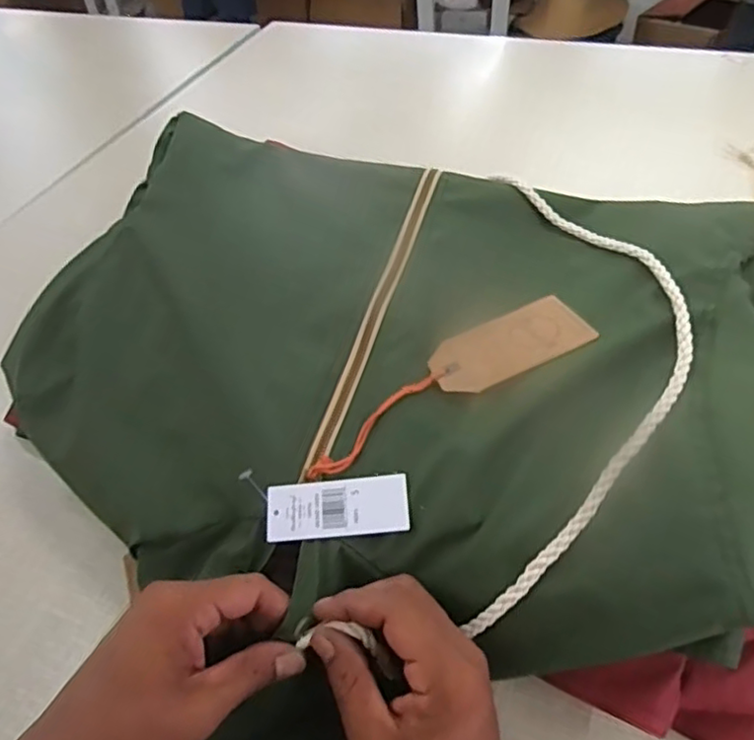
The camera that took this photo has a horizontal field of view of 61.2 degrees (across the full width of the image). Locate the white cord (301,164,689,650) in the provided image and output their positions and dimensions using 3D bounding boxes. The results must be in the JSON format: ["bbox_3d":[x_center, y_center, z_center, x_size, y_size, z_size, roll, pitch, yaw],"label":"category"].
[{"bbox_3d":[0.099,0.008,0.389,0.151,0.052,0.364,15,61,19],"label":"white cord"}]

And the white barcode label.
[{"bbox_3d":[-0.023,0.080,0.368,0.082,0.004,0.033,-8,66,8],"label":"white barcode label"}]

